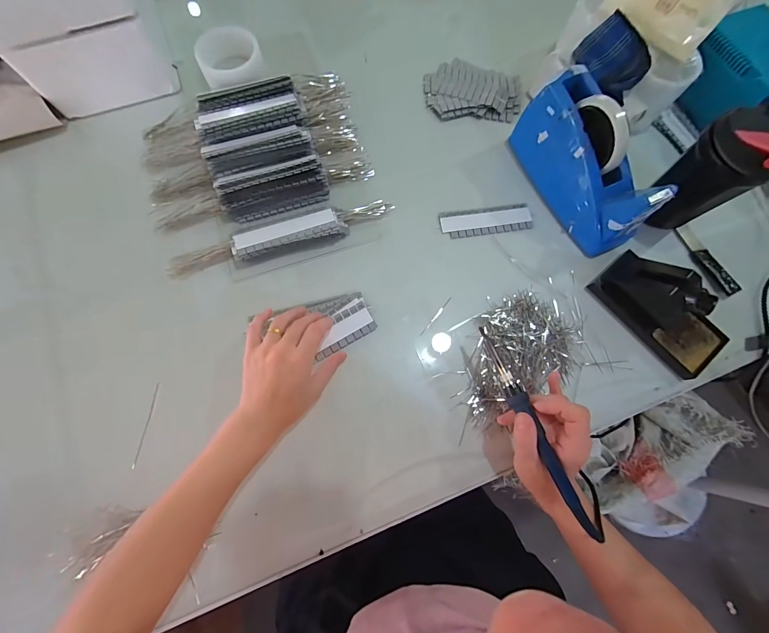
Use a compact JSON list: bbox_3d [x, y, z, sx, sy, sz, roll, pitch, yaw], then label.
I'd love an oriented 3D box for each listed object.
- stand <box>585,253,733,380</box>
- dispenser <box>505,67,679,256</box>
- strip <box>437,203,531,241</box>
[{"bbox_3d":[0.344,-0.010,0.419,0.077,0.067,0.161,-40,80,-11],"label":"stand"},{"bbox_3d":[0.257,-0.193,0.442,0.075,0.113,0.206,-22,77,-8],"label":"dispenser"},{"bbox_3d":[0.140,-0.132,0.479,0.125,0.004,0.039,-8,75,-4],"label":"strip"}]

